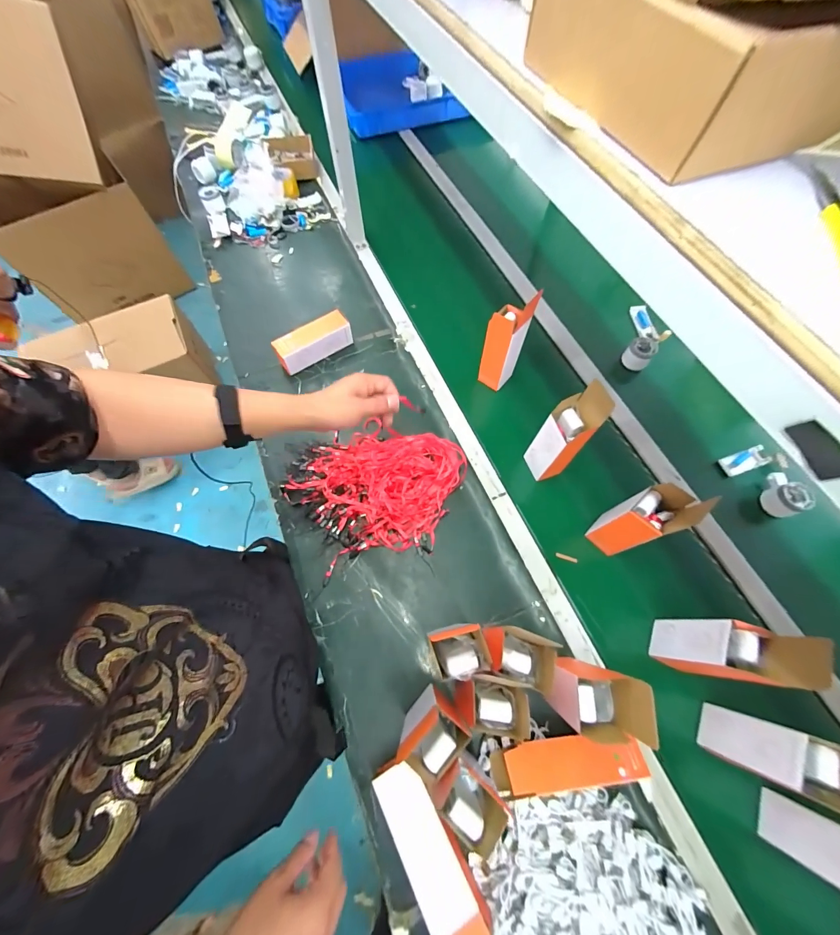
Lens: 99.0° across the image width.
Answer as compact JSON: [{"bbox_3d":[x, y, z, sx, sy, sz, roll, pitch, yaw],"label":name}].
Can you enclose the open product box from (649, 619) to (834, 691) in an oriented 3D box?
[{"bbox_3d":[0.430,0.262,0.510,0.079,0.207,0.075,18,68,7],"label":"open product box"}]

